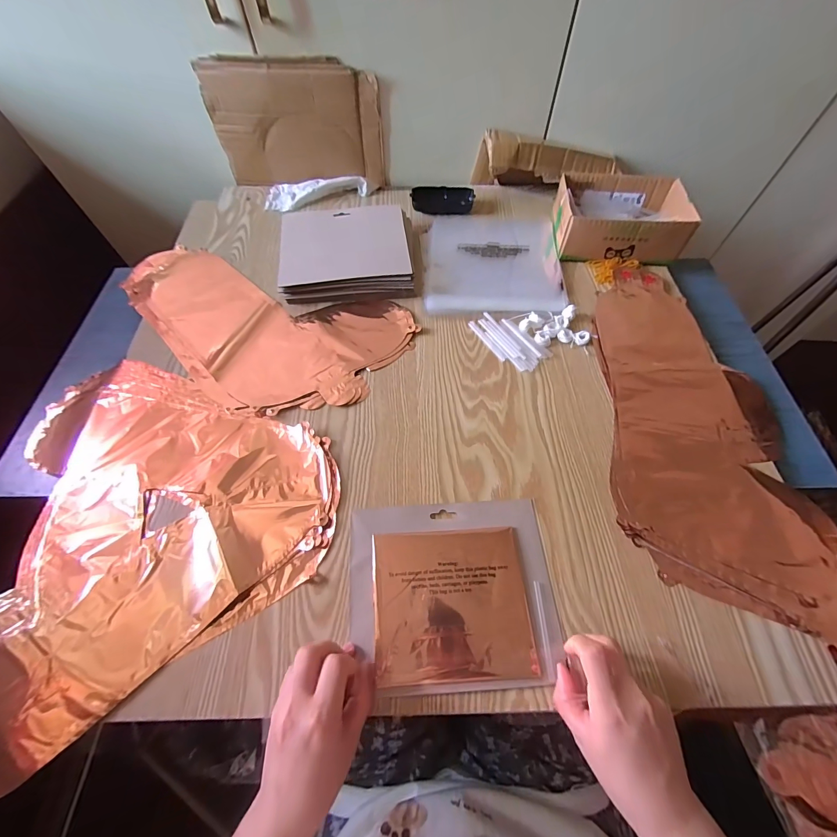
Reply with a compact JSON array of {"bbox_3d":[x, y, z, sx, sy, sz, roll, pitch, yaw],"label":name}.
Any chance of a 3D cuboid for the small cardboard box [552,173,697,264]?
[{"bbox_3d":[0.318,-0.323,0.596,0.180,0.066,0.141,5,60,4],"label":"small cardboard box"}]

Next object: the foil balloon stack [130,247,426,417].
[{"bbox_3d":[-0.251,-0.140,0.534,0.456,0.008,0.229,24,63,15],"label":"foil balloon stack"}]

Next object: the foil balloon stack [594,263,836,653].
[{"bbox_3d":[0.337,-0.014,0.446,0.211,0.013,0.452,7,60,6],"label":"foil balloon stack"}]

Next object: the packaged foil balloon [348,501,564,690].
[{"bbox_3d":[0.032,0.163,0.358,0.191,0.011,0.161,-4,60,-1],"label":"packaged foil balloon"}]

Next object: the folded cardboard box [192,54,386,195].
[{"bbox_3d":[-0.204,-0.488,0.627,0.278,0.180,0.025,1,60,2],"label":"folded cardboard box"}]

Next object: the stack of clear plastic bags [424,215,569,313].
[{"bbox_3d":[0.122,-0.264,0.604,0.212,0.010,0.242,2,60,3],"label":"stack of clear plastic bags"}]

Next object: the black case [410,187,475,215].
[{"bbox_3d":[0.044,-0.384,0.651,0.108,0.027,0.049,-9,60,-4],"label":"black case"}]

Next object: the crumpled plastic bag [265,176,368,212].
[{"bbox_3d":[-0.189,-0.422,0.678,0.181,0.028,0.075,-11,60,-5],"label":"crumpled plastic bag"}]

